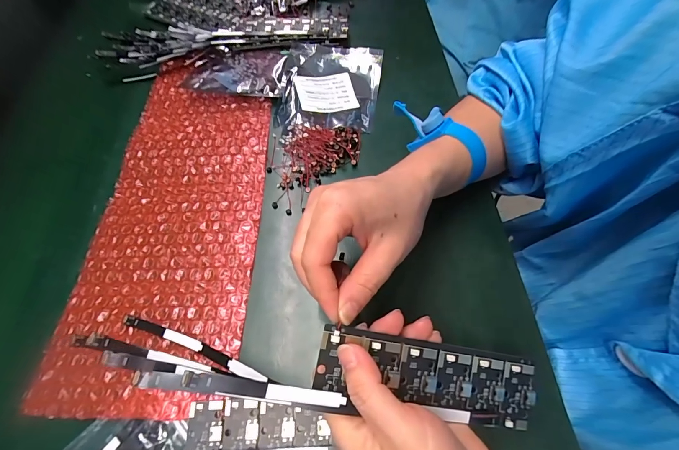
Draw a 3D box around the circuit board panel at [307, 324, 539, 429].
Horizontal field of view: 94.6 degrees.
[{"bbox_3d":[0.052,0.084,0.169,0.131,0.004,0.038,15,81,-14],"label":"circuit board panel"}]

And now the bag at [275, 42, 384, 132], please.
[{"bbox_3d":[-0.009,-0.142,0.319,0.094,0.018,0.108,7,64,7],"label":"bag"}]

